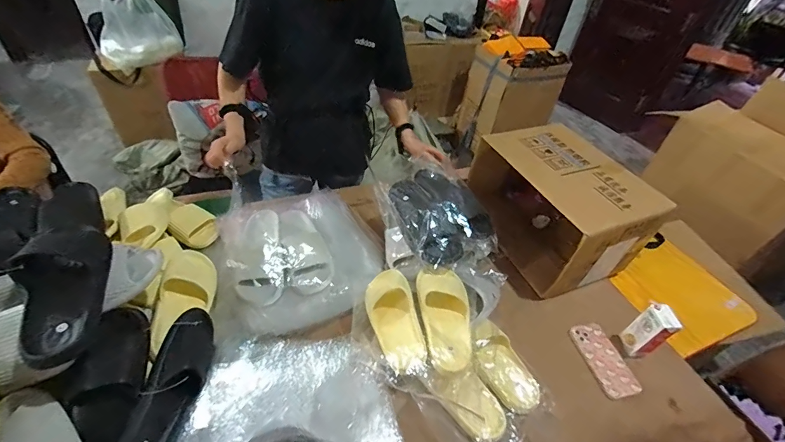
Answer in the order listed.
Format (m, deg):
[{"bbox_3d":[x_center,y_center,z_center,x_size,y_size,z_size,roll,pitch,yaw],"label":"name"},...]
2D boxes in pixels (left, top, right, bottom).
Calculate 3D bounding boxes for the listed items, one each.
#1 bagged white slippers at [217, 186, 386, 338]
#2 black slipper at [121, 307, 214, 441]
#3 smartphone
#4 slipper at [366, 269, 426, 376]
[{"bbox_3d":[-0.230,0.053,0.916,0.377,0.093,0.432,-11,46,-19],"label":"bagged white slippers"},{"bbox_3d":[-0.375,0.289,0.620,0.078,0.087,0.278,9,56,2],"label":"black slipper"},{"bbox_3d":[0.465,0.300,0.799,0.087,0.017,0.161,-5,44,-12],"label":"smartphone"},{"bbox_3d":[-0.001,0.187,0.789,0.104,0.071,0.207,-27,58,11],"label":"slipper"}]

